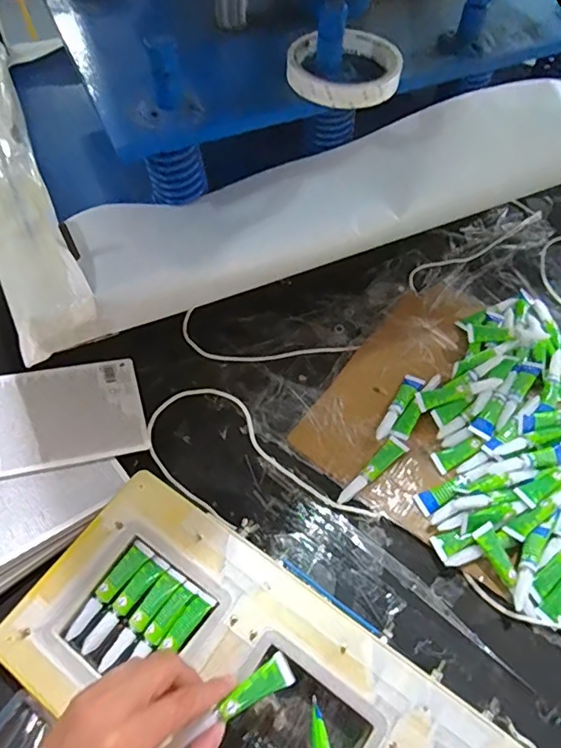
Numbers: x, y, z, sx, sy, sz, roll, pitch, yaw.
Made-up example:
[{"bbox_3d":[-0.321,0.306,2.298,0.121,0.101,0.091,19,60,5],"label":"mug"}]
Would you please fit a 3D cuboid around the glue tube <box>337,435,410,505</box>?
[{"bbox_3d":[0.085,0.090,0.483,0.083,0.012,0.019,-39,66,-23],"label":"glue tube"}]

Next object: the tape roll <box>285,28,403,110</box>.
[{"bbox_3d":[0.050,-0.243,0.419,0.089,0.018,0.088,1,58,-1],"label":"tape roll"}]

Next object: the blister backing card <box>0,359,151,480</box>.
[{"bbox_3d":[-0.217,0.041,0.491,0.167,0.006,0.112,-10,51,-19],"label":"blister backing card"}]

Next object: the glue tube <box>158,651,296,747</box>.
[{"bbox_3d":[-0.031,0.208,0.327,0.087,0.006,0.018,-26,61,-23],"label":"glue tube"}]

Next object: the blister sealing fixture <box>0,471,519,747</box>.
[{"bbox_3d":[0.009,0.254,0.367,0.418,0.045,0.165,31,61,18],"label":"blister sealing fixture"}]

